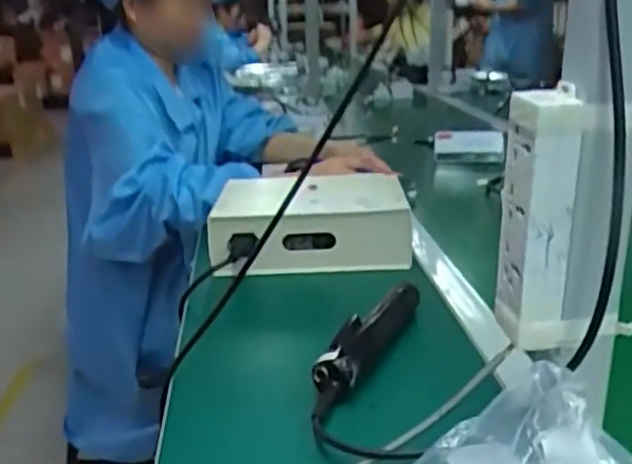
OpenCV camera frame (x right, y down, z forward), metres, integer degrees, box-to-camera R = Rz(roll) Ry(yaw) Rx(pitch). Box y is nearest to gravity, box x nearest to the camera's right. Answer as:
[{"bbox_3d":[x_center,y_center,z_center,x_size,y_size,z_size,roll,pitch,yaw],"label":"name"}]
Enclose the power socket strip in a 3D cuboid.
[{"bbox_3d":[0.158,-0.005,0.466,0.049,0.176,0.052,0,20,6],"label":"power socket strip"}]

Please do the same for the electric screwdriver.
[{"bbox_3d":[0.044,0.113,0.641,0.040,0.052,0.236,8,22,27],"label":"electric screwdriver"}]

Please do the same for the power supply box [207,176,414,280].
[{"bbox_3d":[-0.007,-0.011,0.934,0.257,0.093,0.215,-2,20,1],"label":"power supply box"}]

